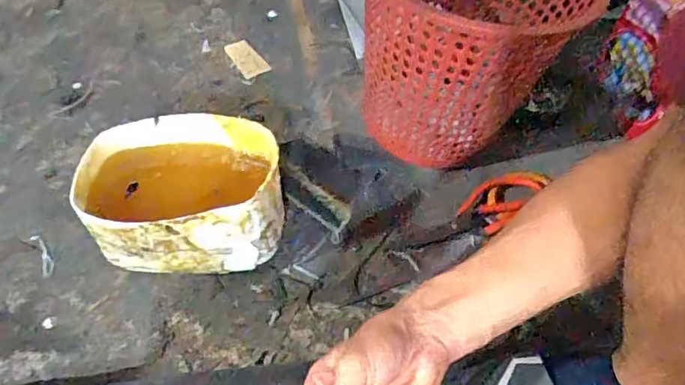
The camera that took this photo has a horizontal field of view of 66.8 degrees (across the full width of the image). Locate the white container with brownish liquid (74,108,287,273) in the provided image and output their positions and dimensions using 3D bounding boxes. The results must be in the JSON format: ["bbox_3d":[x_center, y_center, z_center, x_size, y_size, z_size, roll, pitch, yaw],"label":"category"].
[{"bbox_3d":[-0.160,0.010,0.558,0.183,0.129,0.131,-5,54,-6],"label":"white container with brownish liquid"}]

